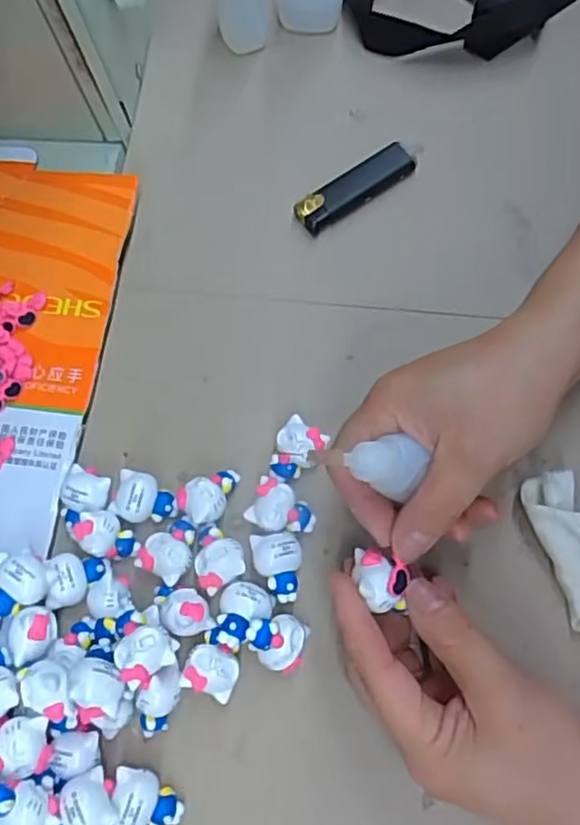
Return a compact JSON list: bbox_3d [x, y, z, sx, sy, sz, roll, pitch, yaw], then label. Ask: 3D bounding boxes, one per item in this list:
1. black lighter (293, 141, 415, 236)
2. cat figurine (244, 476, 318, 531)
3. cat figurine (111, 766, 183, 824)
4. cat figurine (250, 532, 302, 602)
[{"bbox_3d":[0.040,-0.141,0.413,0.081,0.014,0.023,-34,71,-8],"label":"black lighter"},{"bbox_3d":[-0.003,0.051,0.341,0.034,0.015,0.025,20,73,11],"label":"cat figurine"},{"bbox_3d":[-0.064,0.176,0.297,0.030,0.020,0.024,8,71,7],"label":"cat figurine"},{"bbox_3d":[-0.006,0.078,0.330,0.024,0.019,0.032,-6,70,3],"label":"cat figurine"}]

